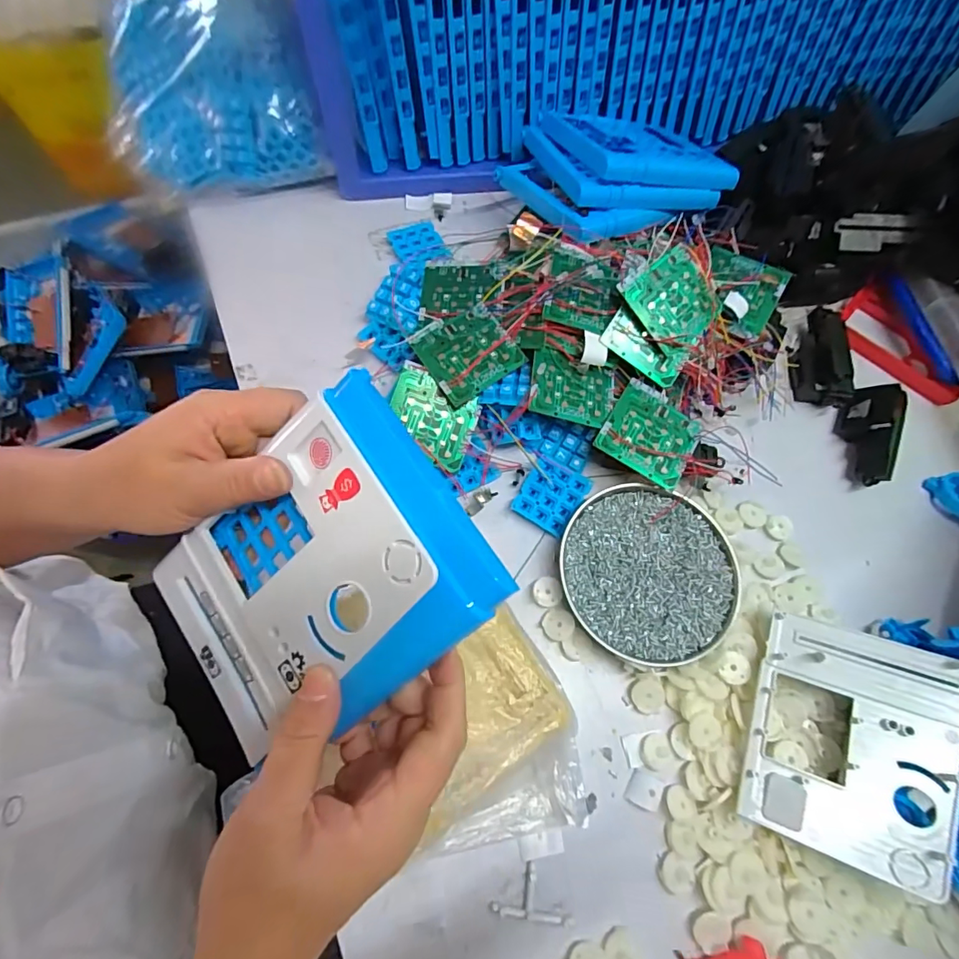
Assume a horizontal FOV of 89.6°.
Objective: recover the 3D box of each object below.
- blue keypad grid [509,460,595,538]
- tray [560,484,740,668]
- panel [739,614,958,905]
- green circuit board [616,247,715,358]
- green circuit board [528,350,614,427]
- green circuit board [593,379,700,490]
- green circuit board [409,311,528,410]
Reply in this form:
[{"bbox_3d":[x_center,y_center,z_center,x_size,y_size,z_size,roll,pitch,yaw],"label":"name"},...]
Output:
[{"bbox_3d":[0.060,0.013,0.404,0.047,0.008,0.058,31,69,10],"label":"blue keypad grid"},{"bbox_3d":[0.131,0.071,0.376,0.132,0.014,0.131,1,67,-2],"label":"tray"},{"bbox_3d":[0.245,0.171,0.316,0.116,0.008,0.142,15,68,23],"label":"panel"},{"bbox_3d":[0.162,-0.153,0.400,0.075,0.006,0.076,-44,99,-10],"label":"green circuit board"},{"bbox_3d":[0.077,-0.074,0.395,0.071,0.011,0.057,14,71,-10],"label":"green circuit board"},{"bbox_3d":[0.139,-0.038,0.394,0.072,0.006,0.071,31,71,5],"label":"green circuit board"},{"bbox_3d":[-0.010,-0.106,0.397,0.070,0.009,0.068,-32,72,-15],"label":"green circuit board"}]

